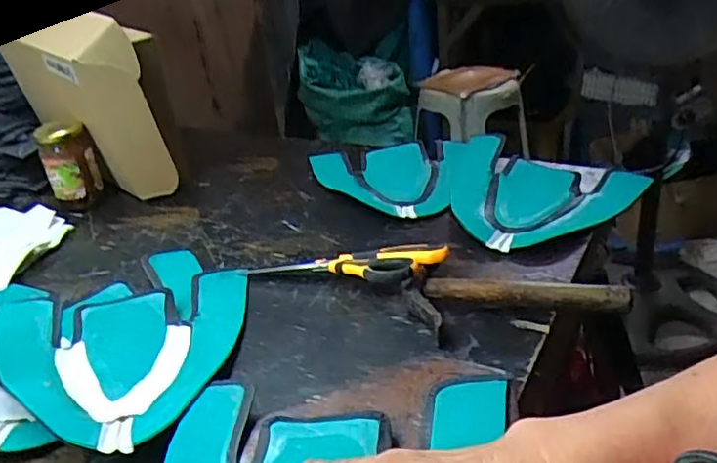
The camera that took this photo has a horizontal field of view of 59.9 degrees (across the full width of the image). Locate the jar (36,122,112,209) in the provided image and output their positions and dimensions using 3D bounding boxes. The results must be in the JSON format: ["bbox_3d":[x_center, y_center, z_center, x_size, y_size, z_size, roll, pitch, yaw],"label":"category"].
[{"bbox_3d":[-0.378,-0.088,0.826,0.070,0.116,0.067,-18,29,-20],"label":"jar"}]

